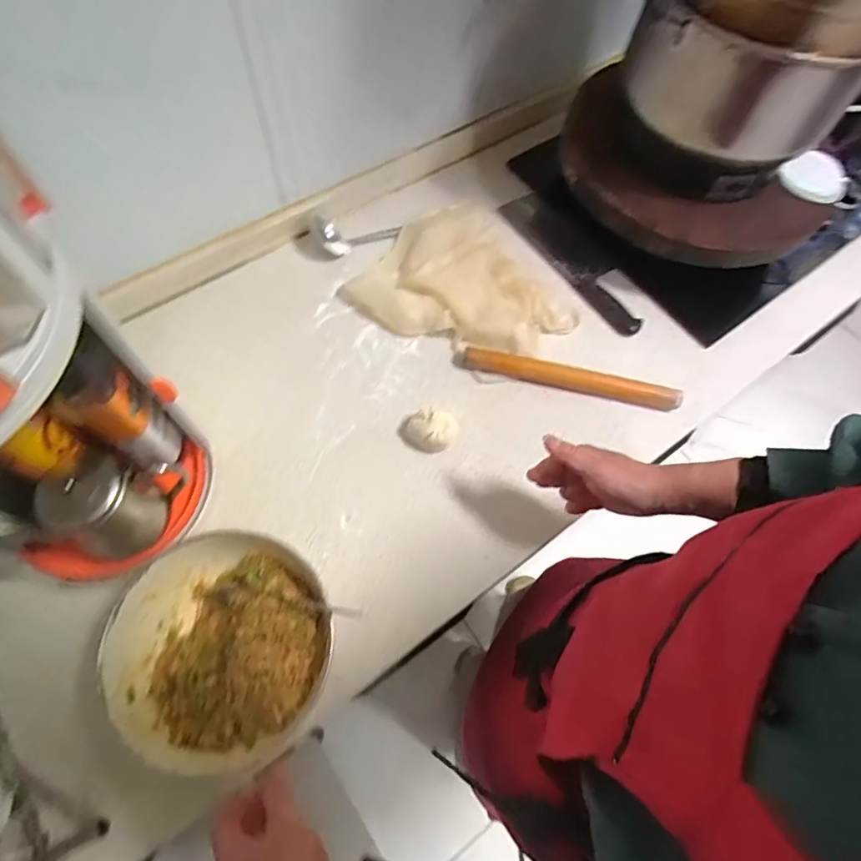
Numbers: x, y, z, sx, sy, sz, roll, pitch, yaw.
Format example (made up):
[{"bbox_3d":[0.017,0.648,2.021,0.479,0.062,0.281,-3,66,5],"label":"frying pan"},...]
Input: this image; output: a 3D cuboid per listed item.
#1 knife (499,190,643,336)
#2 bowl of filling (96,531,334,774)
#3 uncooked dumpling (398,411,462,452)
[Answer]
[{"bbox_3d":[0.215,-0.252,0.756,0.082,0.018,0.278,-30,70,-16],"label":"knife"},{"bbox_3d":[-0.195,0.205,0.499,0.191,0.084,0.192,1,65,-3],"label":"bowl of filling"},{"bbox_3d":[-0.001,0.001,0.627,0.068,0.036,0.048,-5,65,-6],"label":"uncooked dumpling"}]

